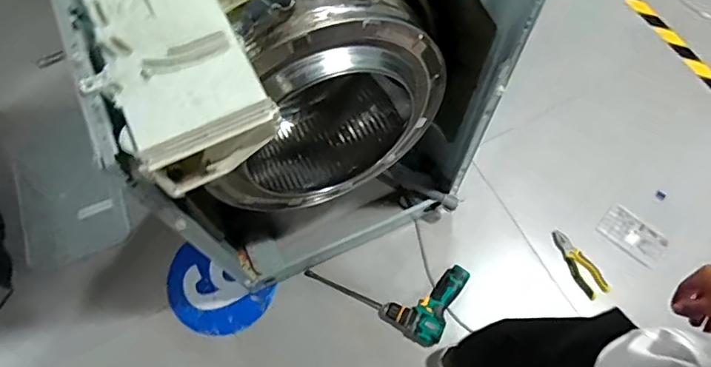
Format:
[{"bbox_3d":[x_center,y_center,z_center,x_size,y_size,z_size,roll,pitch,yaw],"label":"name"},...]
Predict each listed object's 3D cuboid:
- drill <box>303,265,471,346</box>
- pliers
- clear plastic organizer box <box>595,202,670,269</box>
[{"bbox_3d":[0.083,0.239,1.275,0.376,0.057,0.212,27,71,11],"label":"drill"},{"bbox_3d":[0.587,0.209,1.303,0.068,0.016,0.189,-26,70,-9],"label":"pliers"},{"bbox_3d":[0.748,0.137,1.327,0.168,0.018,0.104,42,74,16],"label":"clear plastic organizer box"}]

